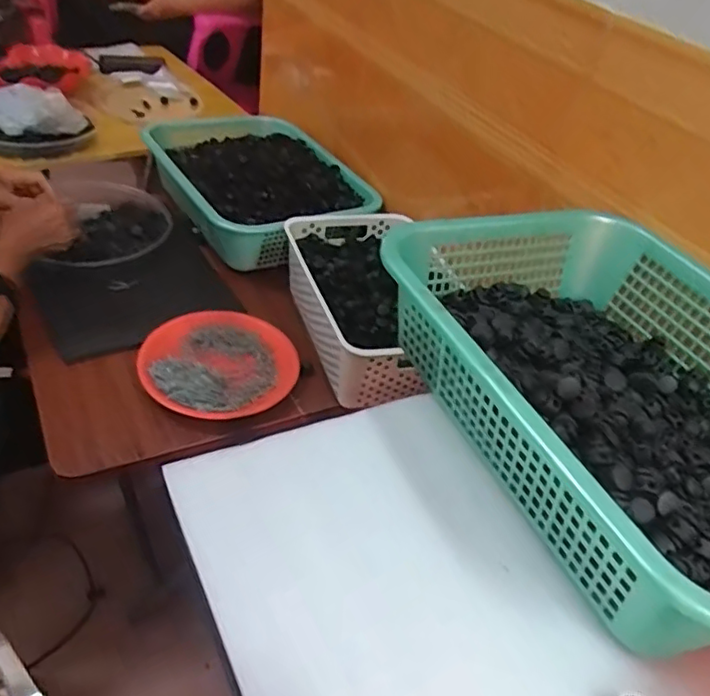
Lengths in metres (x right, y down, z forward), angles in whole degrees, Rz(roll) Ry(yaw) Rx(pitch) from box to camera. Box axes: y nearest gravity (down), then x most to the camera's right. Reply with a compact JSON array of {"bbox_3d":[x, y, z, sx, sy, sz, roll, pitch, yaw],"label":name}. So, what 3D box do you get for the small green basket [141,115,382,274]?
[{"bbox_3d":[-0.154,-0.284,1.087,0.314,0.103,0.372,-21,49,-31],"label":"small green basket"}]

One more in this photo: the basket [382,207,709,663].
[{"bbox_3d":[0.218,0.021,0.480,0.291,0.089,0.385,-11,45,-23],"label":"basket"}]

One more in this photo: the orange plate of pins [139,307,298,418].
[{"bbox_3d":[-0.172,0.020,0.804,0.188,0.030,0.182,6,41,-5],"label":"orange plate of pins"}]

